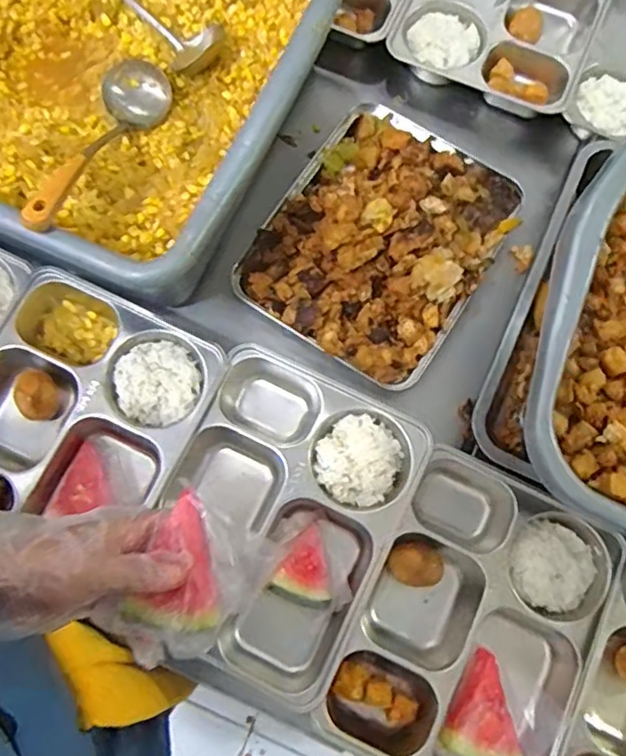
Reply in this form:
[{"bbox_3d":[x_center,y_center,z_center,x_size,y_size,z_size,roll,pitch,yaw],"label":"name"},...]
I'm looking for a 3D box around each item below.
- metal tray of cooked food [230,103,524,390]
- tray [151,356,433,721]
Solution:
[{"bbox_3d":[0.079,-0.159,0.655,0.228,0.050,0.292,32,75,8],"label":"metal tray of cooked food"},{"bbox_3d":[-0.036,0.134,0.585,0.215,0.053,0.279,26,74,7],"label":"tray"}]

